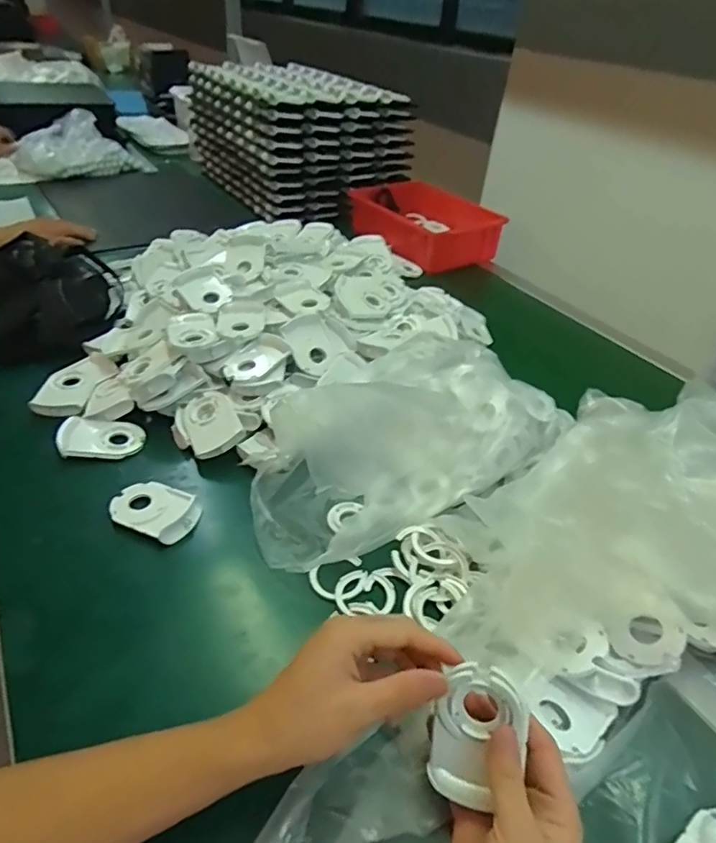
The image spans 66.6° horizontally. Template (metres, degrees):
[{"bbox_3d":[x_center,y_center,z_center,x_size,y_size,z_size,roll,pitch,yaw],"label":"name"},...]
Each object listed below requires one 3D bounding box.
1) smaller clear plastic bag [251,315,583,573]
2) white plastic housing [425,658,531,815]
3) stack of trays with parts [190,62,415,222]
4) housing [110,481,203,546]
[{"bbox_3d":[0.037,0.007,0.586,0.338,0.101,0.205,-21,45,-30],"label":"smaller clear plastic bag"},{"bbox_3d":[0.073,0.195,0.340,0.051,0.084,0.015,21,8,18],"label":"white plastic housing"},{"bbox_3d":[-0.160,-0.715,1.362,0.376,0.243,0.492,-18,44,-27],"label":"stack of trays with parts"},{"bbox_3d":[-0.195,0.085,0.529,0.084,0.020,0.056,18,40,15],"label":"housing"}]

